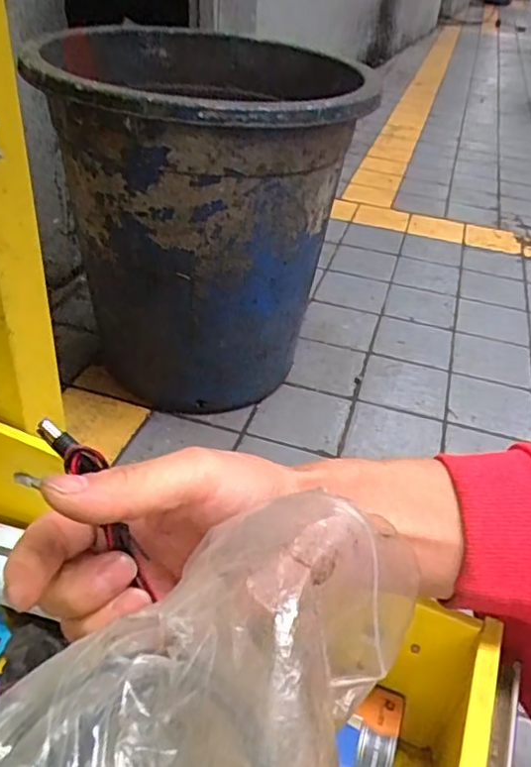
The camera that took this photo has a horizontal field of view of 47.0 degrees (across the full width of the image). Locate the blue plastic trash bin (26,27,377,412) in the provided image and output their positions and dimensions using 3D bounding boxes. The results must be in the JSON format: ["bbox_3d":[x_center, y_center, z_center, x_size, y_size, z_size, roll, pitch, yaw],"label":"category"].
[{"bbox_3d":[-0.085,-0.231,0.979,0.385,0.504,0.408,5,38,0],"label":"blue plastic trash bin"}]

